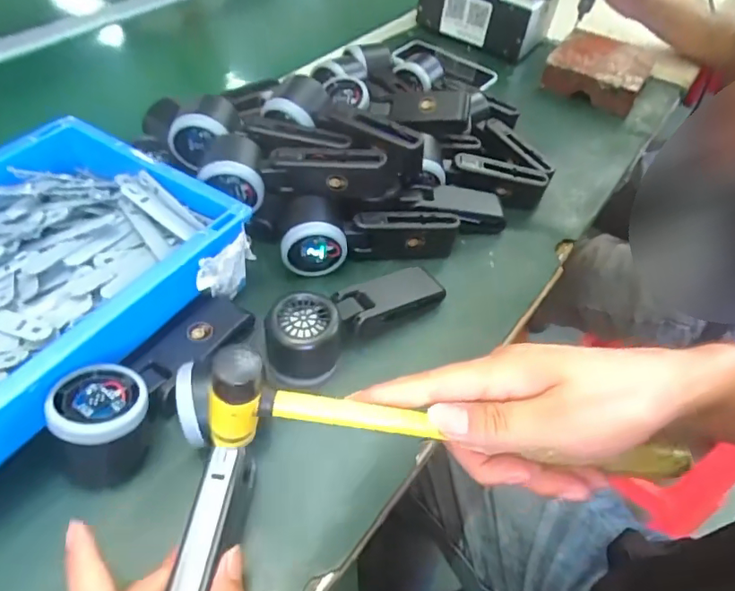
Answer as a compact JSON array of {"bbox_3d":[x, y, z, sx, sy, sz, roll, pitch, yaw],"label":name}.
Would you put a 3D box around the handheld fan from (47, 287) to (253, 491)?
[{"bbox_3d":[-0.150,0.052,0.383,0.055,0.063,0.162,23,51,14],"label":"handheld fan"}]

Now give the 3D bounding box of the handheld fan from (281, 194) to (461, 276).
[{"bbox_3d":[0.004,-0.062,0.498,0.167,0.058,0.055,-8,50,-13],"label":"handheld fan"}]

